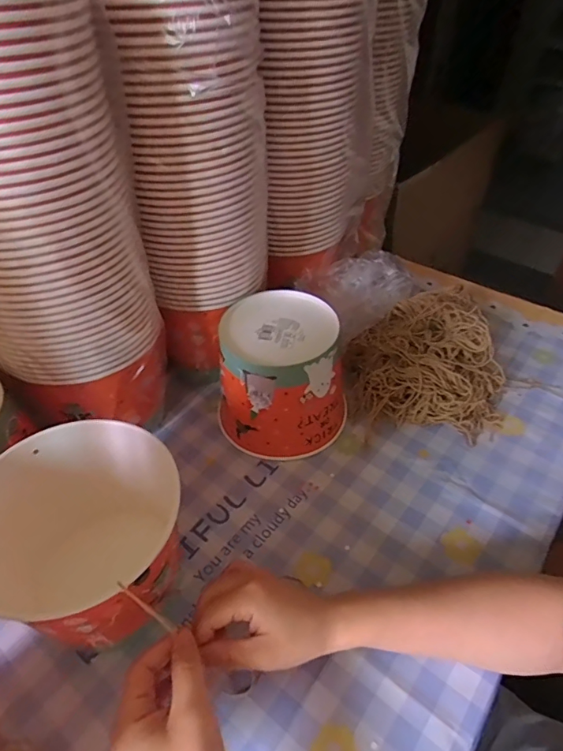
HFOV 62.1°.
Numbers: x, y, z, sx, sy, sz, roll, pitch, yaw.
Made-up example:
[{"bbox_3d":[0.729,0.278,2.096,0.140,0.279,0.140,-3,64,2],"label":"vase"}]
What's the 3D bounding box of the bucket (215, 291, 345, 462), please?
[{"bbox_3d":[-0.003,0.002,0.543,0.137,0.141,0.132,-1,44,1],"label":"bucket"}]

